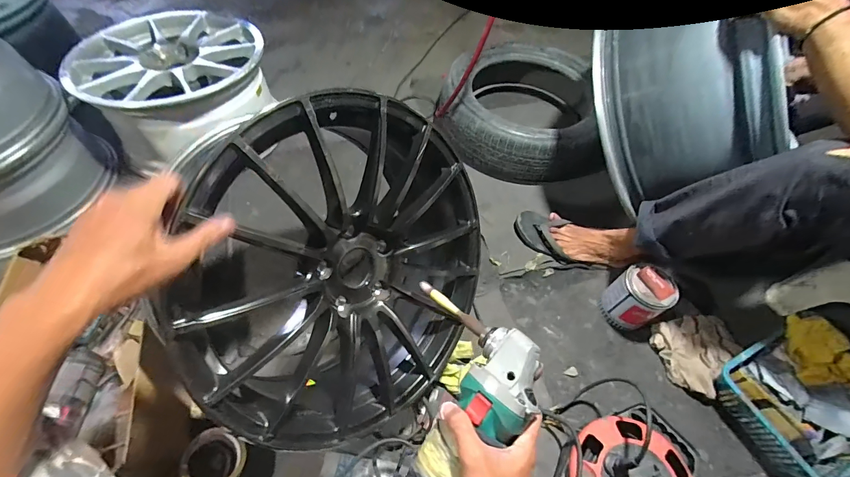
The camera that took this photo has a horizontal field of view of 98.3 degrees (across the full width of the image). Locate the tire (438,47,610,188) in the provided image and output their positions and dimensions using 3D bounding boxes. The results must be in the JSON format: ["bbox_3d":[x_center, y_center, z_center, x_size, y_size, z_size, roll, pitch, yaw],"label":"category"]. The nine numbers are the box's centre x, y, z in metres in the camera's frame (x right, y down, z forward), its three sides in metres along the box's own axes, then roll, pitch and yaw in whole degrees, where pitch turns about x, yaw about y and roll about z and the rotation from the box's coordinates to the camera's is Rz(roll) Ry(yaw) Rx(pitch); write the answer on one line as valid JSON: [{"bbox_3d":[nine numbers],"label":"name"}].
[{"bbox_3d":[0.285,-0.392,1.127,0.445,0.170,0.447,9,57,2],"label":"tire"}]

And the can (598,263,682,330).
[{"bbox_3d":[0.459,0.127,0.797,0.098,0.138,0.105,-25,62,-18],"label":"can"}]

